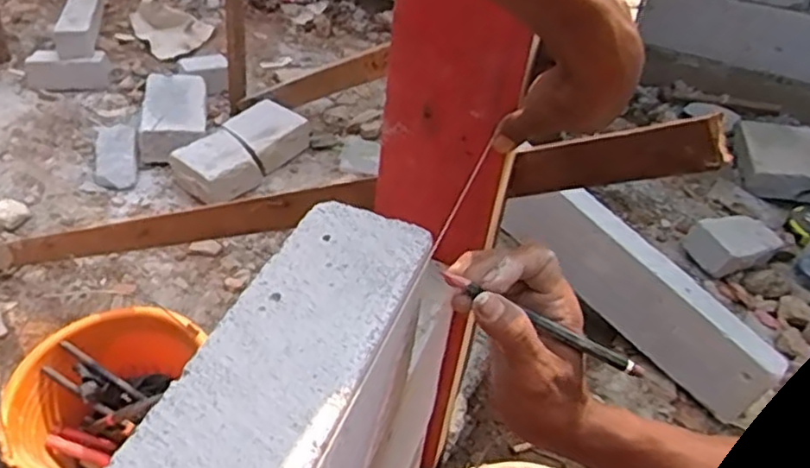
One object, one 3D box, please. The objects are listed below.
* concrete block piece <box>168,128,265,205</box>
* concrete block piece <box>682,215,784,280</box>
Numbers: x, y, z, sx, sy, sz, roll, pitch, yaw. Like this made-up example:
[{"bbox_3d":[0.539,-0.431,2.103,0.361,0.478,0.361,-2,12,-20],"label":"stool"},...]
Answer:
[{"bbox_3d":[-0.375,-0.138,1.369,0.151,0.079,0.129,32,45,28],"label":"concrete block piece"},{"bbox_3d":[0.665,0.019,1.401,0.155,0.072,0.122,-15,44,-25],"label":"concrete block piece"}]

